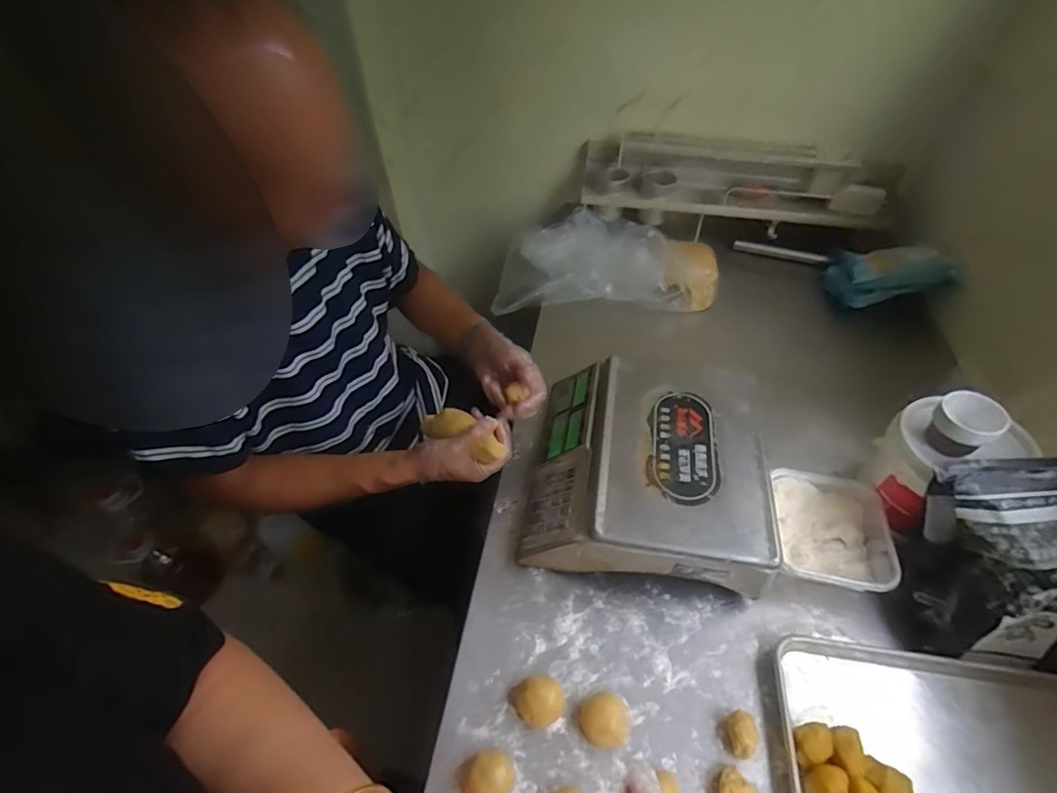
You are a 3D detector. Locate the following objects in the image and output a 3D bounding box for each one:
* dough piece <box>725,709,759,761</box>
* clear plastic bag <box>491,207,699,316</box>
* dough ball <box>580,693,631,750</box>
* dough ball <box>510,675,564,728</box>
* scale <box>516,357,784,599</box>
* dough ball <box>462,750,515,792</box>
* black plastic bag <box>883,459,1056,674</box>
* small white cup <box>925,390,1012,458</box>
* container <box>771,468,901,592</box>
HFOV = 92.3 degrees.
[{"bbox_3d":[0.244,0.387,0.580,0.028,0.029,0.044,3,50,4],"label":"dough piece"},{"bbox_3d":[0.145,-0.313,1.152,0.411,0.094,0.299,3,50,4],"label":"clear plastic bag"},{"bbox_3d":[0.088,0.376,0.586,0.050,0.037,0.052,-1,50,1],"label":"dough ball"},{"bbox_3d":[0.011,0.361,0.601,0.059,0.035,0.047,-11,50,-7],"label":"dough ball"},{"bbox_3d":[0.166,0.101,0.759,0.325,0.130,0.320,7,50,8],"label":"scale"},{"bbox_3d":[-0.043,0.421,0.556,0.055,0.026,0.051,-1,50,1],"label":"dough ball"},{"bbox_3d":[0.579,0.196,0.613,0.205,0.255,0.112,6,15,6],"label":"black plastic bag"},{"bbox_3d":[0.545,0.037,0.639,0.055,0.064,0.071,-28,55,-20],"label":"small white cup"},{"bbox_3d":[0.421,0.193,0.722,0.146,0.057,0.166,6,50,7],"label":"container"}]

